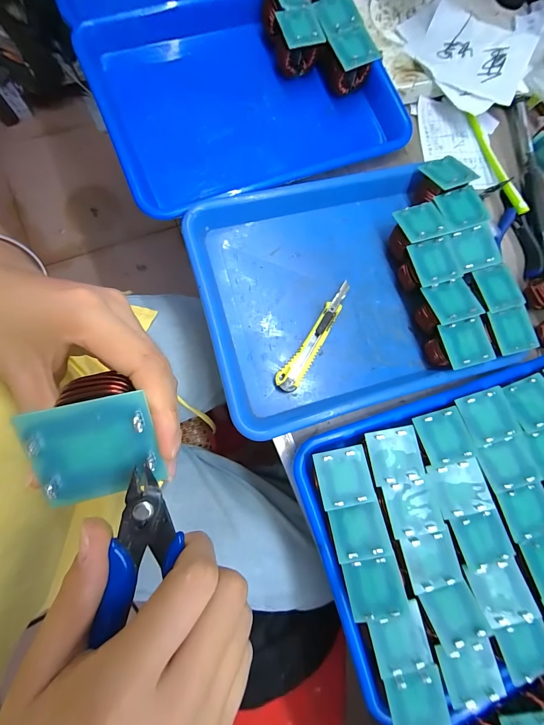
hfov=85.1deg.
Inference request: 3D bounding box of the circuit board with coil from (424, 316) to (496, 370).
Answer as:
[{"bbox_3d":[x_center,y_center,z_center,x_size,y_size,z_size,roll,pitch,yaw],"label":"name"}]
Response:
[{"bbox_3d":[0.192,-0.016,0.312,0.047,0.046,0.045,-12,82,-8],"label":"circuit board with coil"}]

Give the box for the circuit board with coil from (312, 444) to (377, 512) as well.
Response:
[{"bbox_3d":[0.062,0.099,0.257,0.045,0.014,0.046,-11,80,-2],"label":"circuit board with coil"}]

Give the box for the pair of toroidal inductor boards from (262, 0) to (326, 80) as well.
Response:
[{"bbox_3d":[0.022,-0.396,0.351,0.048,0.043,0.093,-17,83,-9],"label":"pair of toroidal inductor boards"}]

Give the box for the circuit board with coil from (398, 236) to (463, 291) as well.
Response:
[{"bbox_3d":[0.167,-0.101,0.326,0.048,0.047,0.046,-13,83,-9],"label":"circuit board with coil"}]

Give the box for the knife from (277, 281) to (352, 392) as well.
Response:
[{"bbox_3d":[0.047,-0.030,0.318,0.024,0.014,0.138,31,79,0],"label":"knife"}]

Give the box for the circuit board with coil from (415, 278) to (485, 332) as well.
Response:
[{"bbox_3d":[0.180,-0.059,0.317,0.049,0.053,0.045,-10,82,-8],"label":"circuit board with coil"}]

